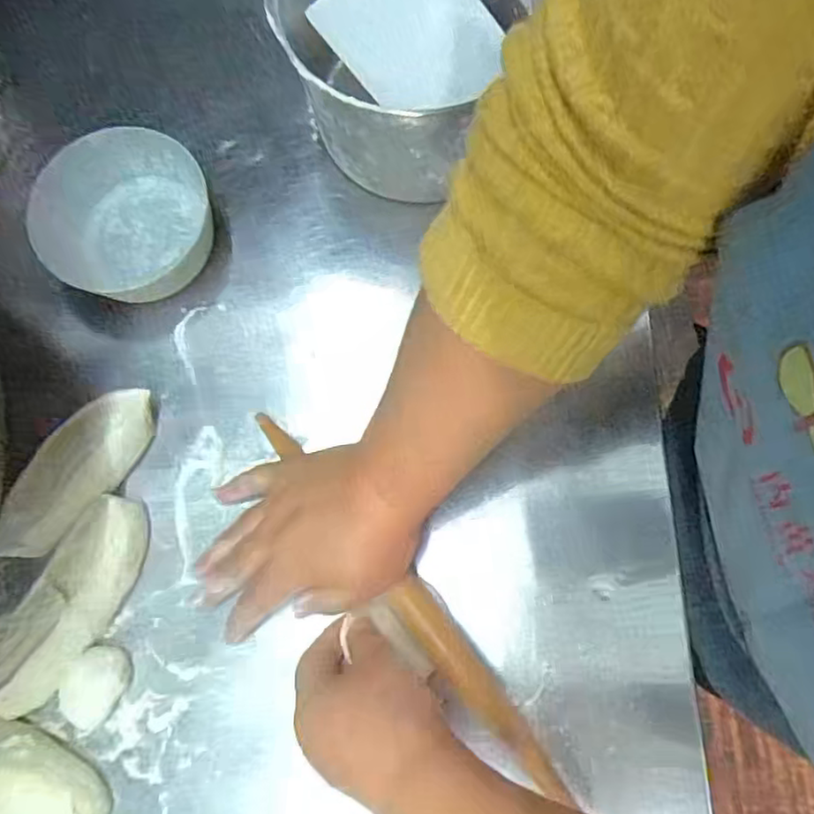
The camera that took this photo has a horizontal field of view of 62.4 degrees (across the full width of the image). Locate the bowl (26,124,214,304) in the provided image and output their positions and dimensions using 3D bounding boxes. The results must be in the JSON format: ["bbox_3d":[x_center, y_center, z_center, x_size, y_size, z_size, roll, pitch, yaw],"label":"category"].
[{"bbox_3d":[-0.196,-0.128,0.460,0.119,0.044,0.110,0,77,2],"label":"bowl"}]

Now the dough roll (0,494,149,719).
[{"bbox_3d":[-0.205,0.122,0.408,0.047,0.028,0.141,26,78,8],"label":"dough roll"}]

